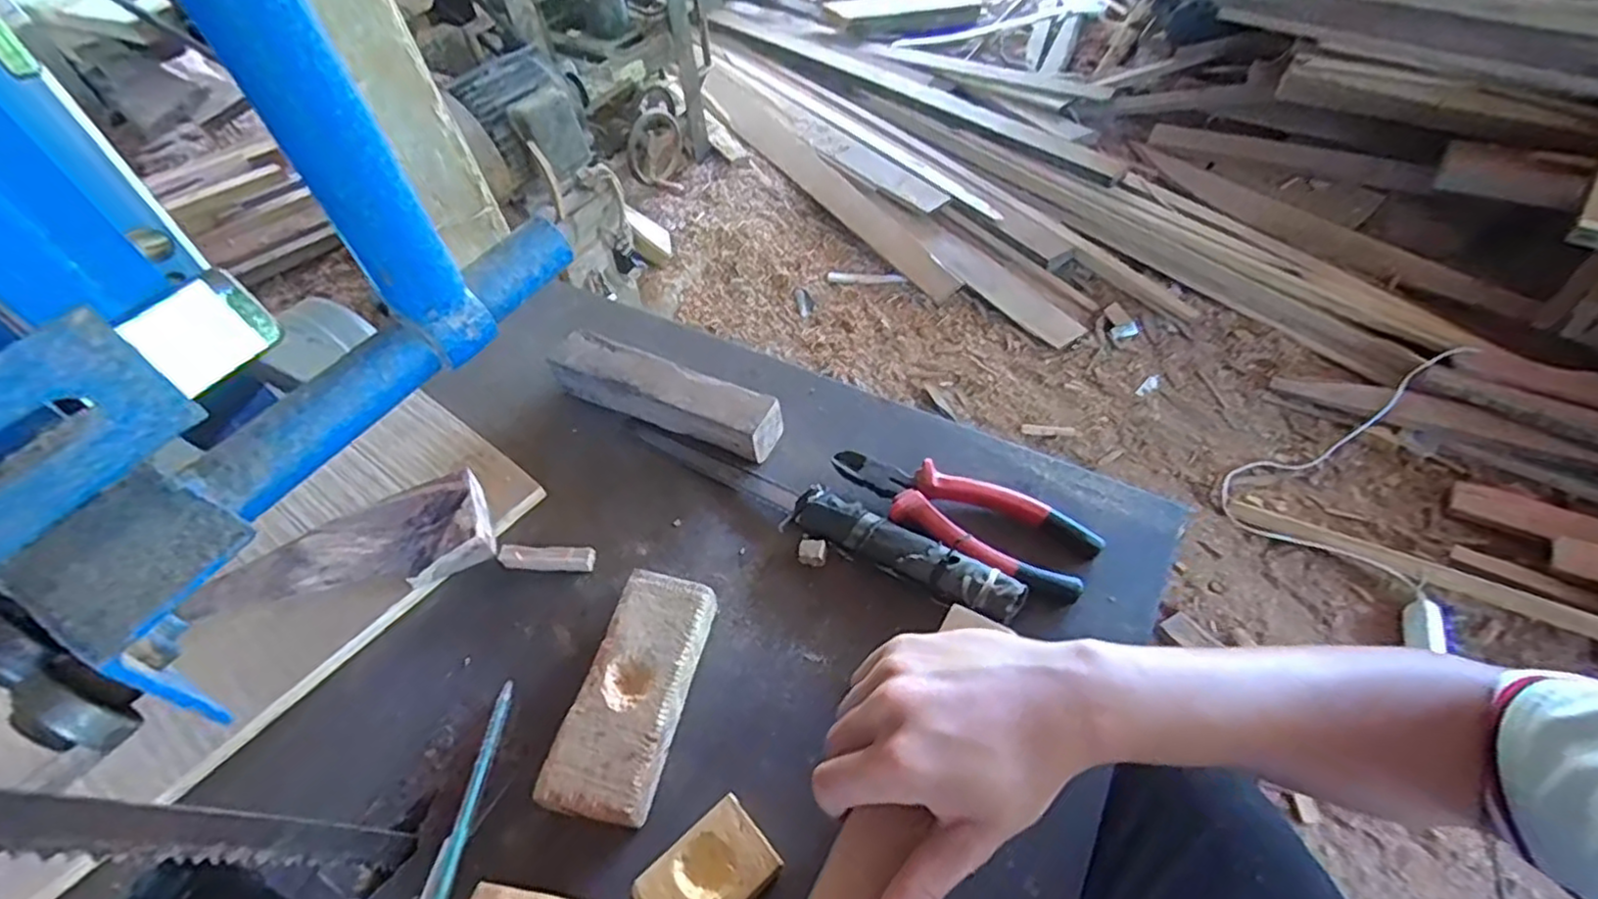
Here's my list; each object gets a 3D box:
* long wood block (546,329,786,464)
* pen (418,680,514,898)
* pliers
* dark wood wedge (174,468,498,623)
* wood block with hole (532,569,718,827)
[{"bbox_3d":[-0.107,-0.042,0.547,0.192,0.043,0.046,19,55,19],"label":"long wood block"},{"bbox_3d":[-0.187,0.201,0.384,0.014,0.007,0.138,0,52,5],"label":"pen"},{"bbox_3d":[0.111,0.039,0.479,0.184,0.013,0.066,28,59,24],"label":"pliers"},{"bbox_3d":[-0.305,0.077,0.460,0.191,0.029,0.059,-22,53,-12],"label":"dark wood wedge"},{"bbox_3d":[-0.095,0.143,0.408,0.058,0.029,0.138,9,53,12],"label":"wood block with hole"}]

